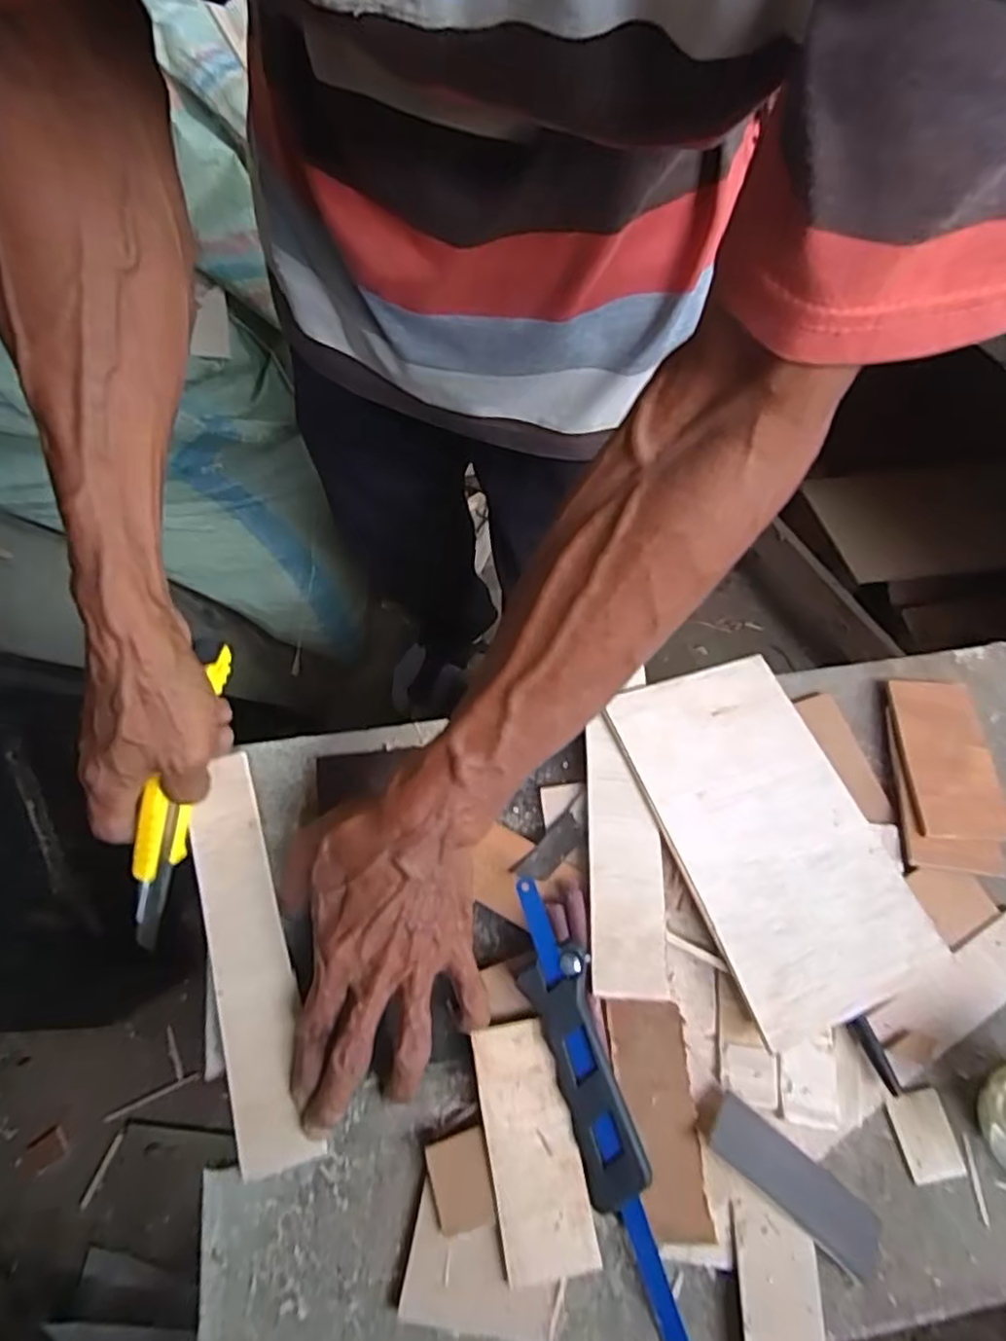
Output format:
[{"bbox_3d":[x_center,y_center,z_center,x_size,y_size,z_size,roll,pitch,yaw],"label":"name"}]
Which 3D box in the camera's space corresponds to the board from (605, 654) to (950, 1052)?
[{"bbox_3d":[0.160,0.092,0.423,0.124,0.009,0.215,-15,62,-15],"label":"board"}]

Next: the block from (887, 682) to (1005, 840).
[{"bbox_3d":[0.289,0.056,0.451,0.053,0.009,0.107,1,59,5],"label":"block"}]

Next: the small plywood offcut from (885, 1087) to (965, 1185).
[{"bbox_3d":[0.227,0.249,0.371,0.031,0.007,0.041,-10,63,-6],"label":"small plywood offcut"}]

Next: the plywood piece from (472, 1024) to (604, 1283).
[{"bbox_3d":[0.014,0.241,0.352,0.046,0.004,0.110,-8,69,-9],"label":"plywood piece"}]

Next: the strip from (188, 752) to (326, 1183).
[{"bbox_3d":[-0.140,0.153,0.377,0.040,0.004,0.210,-12,74,-13],"label":"strip"}]

